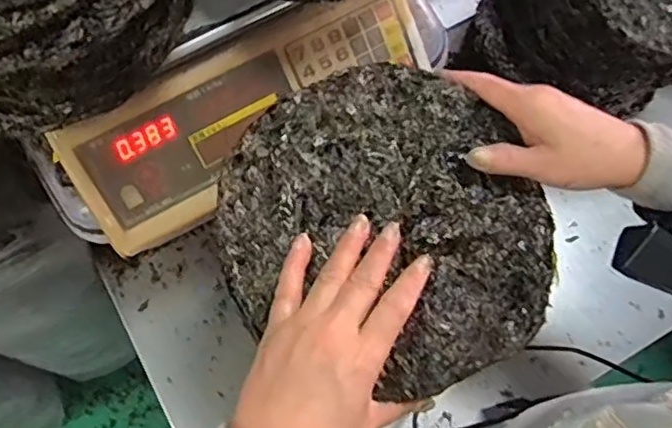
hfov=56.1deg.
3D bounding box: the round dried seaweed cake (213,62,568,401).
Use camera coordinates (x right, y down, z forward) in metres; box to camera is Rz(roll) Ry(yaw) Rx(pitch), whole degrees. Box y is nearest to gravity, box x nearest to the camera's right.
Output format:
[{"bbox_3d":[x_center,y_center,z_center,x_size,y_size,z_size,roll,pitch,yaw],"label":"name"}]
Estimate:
[{"bbox_3d":[0.029,0.006,0.372,0.187,0.016,0.192,1,73,-2],"label":"round dried seaweed cake"}]

